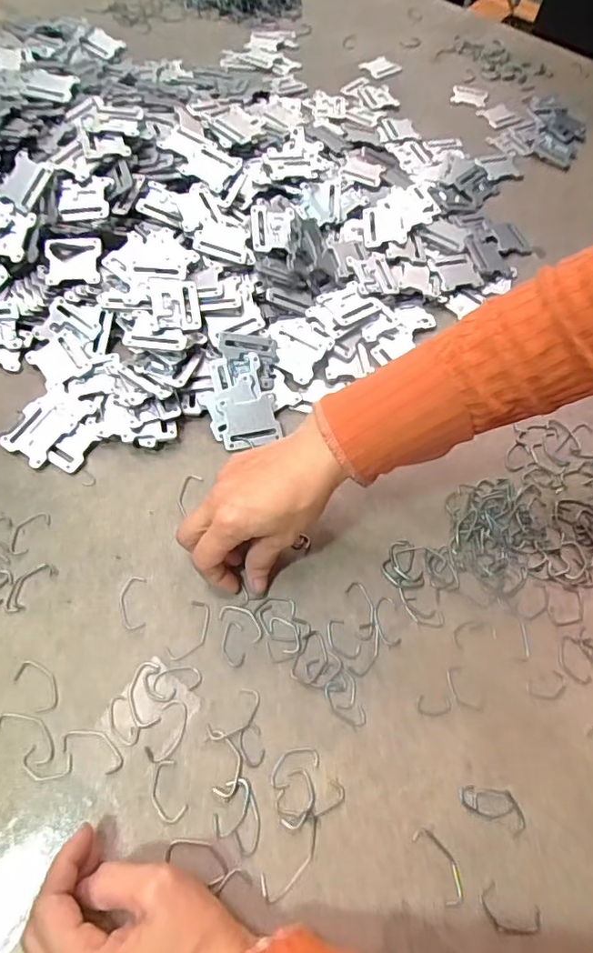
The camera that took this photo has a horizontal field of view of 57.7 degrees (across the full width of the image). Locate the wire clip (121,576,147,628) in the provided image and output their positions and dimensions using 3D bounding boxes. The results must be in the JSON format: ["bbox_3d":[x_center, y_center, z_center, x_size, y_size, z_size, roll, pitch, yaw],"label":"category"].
[{"bbox_3d":[-0.115,0.088,0.379,0.017,0.004,0.037,-3,61,-6],"label":"wire clip"}]

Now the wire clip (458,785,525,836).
[{"bbox_3d":[0.122,0.202,0.334,0.041,0.004,0.020,23,62,9],"label":"wire clip"}]

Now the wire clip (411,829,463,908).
[{"bbox_3d":[0.085,0.228,0.315,0.016,0.006,0.040,-23,65,-16],"label":"wire clip"}]

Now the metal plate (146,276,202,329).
[{"bbox_3d":[-0.104,-0.149,0.461,0.040,0.010,0.054,-10,62,-9],"label":"metal plate"}]

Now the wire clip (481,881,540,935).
[{"bbox_3d":[0.121,0.249,0.306,0.032,0.004,0.021,27,62,11],"label":"wire clip"}]

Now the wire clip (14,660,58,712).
[{"bbox_3d":[-0.168,0.135,0.350,0.020,0.004,0.037,-40,70,-22],"label":"wire clip"}]

